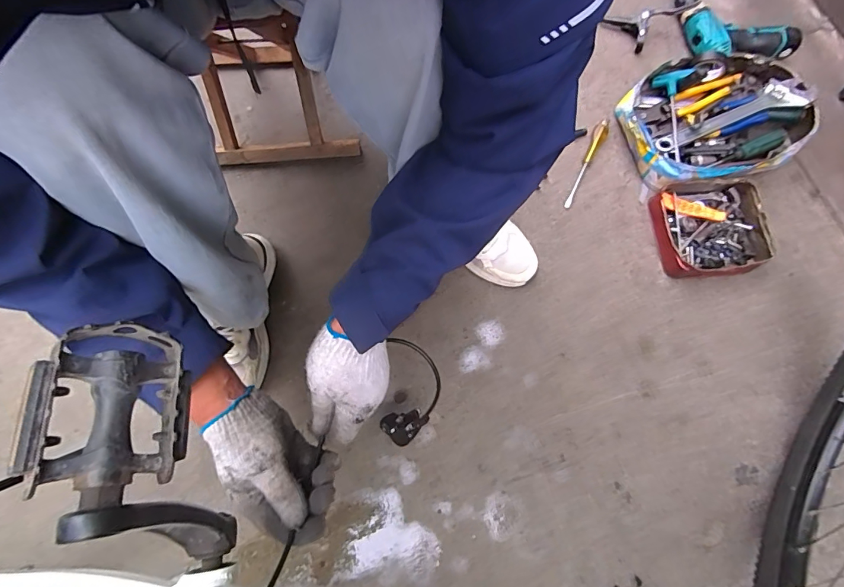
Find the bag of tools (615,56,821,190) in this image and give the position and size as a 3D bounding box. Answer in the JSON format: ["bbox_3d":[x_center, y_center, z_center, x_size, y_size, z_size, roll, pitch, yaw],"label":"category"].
[{"bbox_3d":[0.528,-0.312,0.753,0.314,0.077,0.234,-8,74,-2],"label":"bag of tools"}]

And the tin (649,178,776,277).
[{"bbox_3d":[0.494,-0.110,0.711,0.176,0.044,0.158,-7,74,-2],"label":"tin"}]

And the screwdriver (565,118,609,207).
[{"bbox_3d":[0.305,-0.246,0.764,0.022,0.019,0.207,28,75,8],"label":"screwdriver"}]

